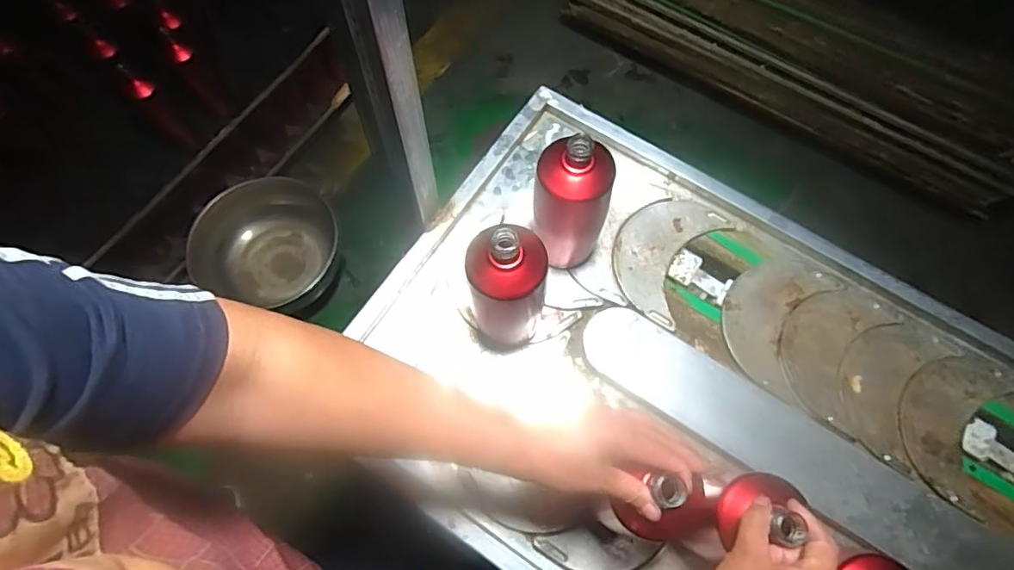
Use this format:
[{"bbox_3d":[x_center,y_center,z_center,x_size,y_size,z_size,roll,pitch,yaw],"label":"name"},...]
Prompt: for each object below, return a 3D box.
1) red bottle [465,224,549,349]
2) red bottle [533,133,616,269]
[{"bbox_3d":[0.000,0.005,0.596,0.072,0.217,0.072,0,69,0],"label":"red bottle"},{"bbox_3d":[0.071,-0.089,0.640,0.077,0.204,0.068,8,69,4],"label":"red bottle"}]

